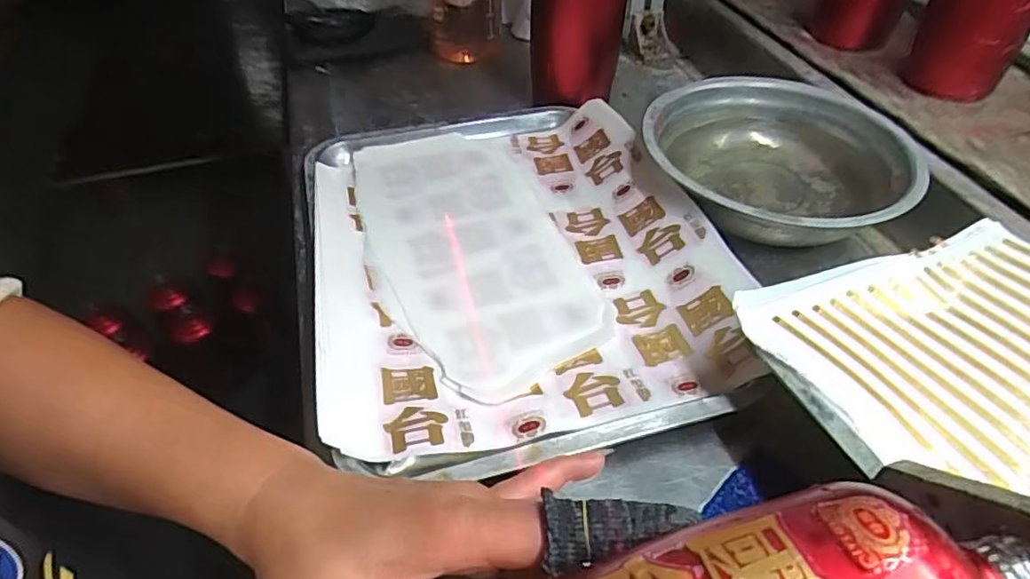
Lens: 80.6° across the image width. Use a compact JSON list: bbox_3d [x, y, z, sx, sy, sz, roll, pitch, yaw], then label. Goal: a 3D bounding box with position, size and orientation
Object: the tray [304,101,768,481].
[{"bbox_3d":[-0.010,-0.030,0.432,0.258,0.025,0.337,-13,47,-9],"label":"tray"}]

